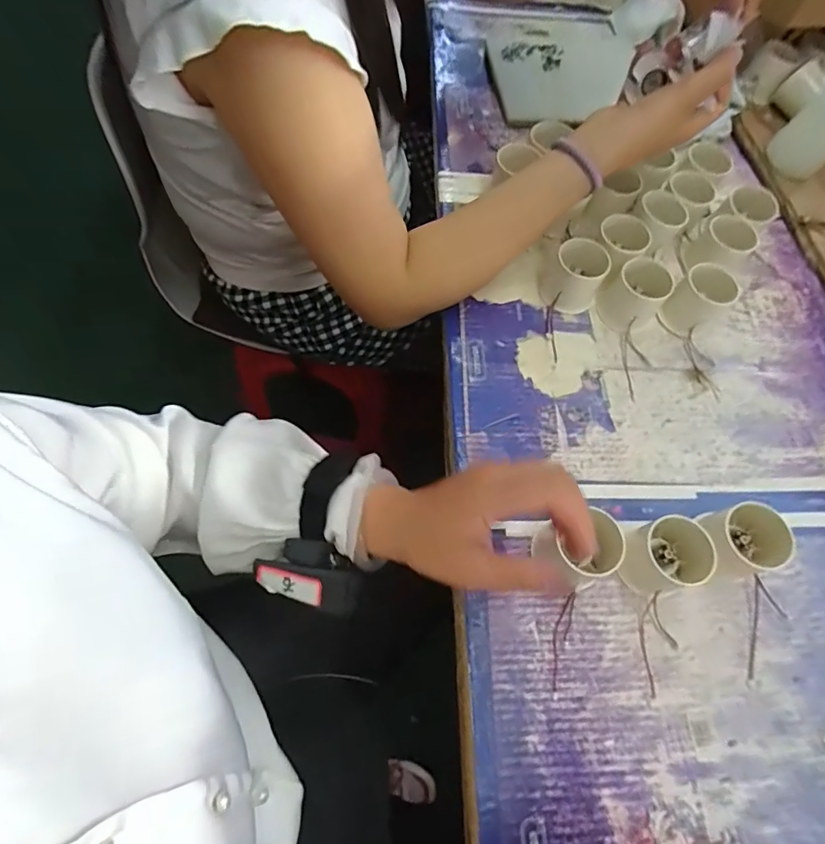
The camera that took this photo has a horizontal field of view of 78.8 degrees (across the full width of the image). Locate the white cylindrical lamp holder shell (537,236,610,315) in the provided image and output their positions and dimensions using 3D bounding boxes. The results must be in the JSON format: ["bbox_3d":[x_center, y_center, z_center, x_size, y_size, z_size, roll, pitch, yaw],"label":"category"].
[{"bbox_3d":[0.157,-0.142,0.492,0.055,0.057,0.043,27,66,9],"label":"white cylindrical lamp holder shell"}]

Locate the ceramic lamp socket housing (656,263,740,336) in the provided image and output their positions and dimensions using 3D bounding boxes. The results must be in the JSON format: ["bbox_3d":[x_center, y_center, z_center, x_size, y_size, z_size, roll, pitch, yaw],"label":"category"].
[{"bbox_3d":[0.283,-0.119,0.499,0.050,0.058,0.048,39,68,15],"label":"ceramic lamp socket housing"}]

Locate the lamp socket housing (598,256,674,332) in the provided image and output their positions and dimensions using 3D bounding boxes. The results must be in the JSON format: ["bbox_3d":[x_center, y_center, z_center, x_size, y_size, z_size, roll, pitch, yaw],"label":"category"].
[{"bbox_3d":[0.218,-0.124,0.493,0.056,0.046,0.062,41,69,15],"label":"lamp socket housing"}]

